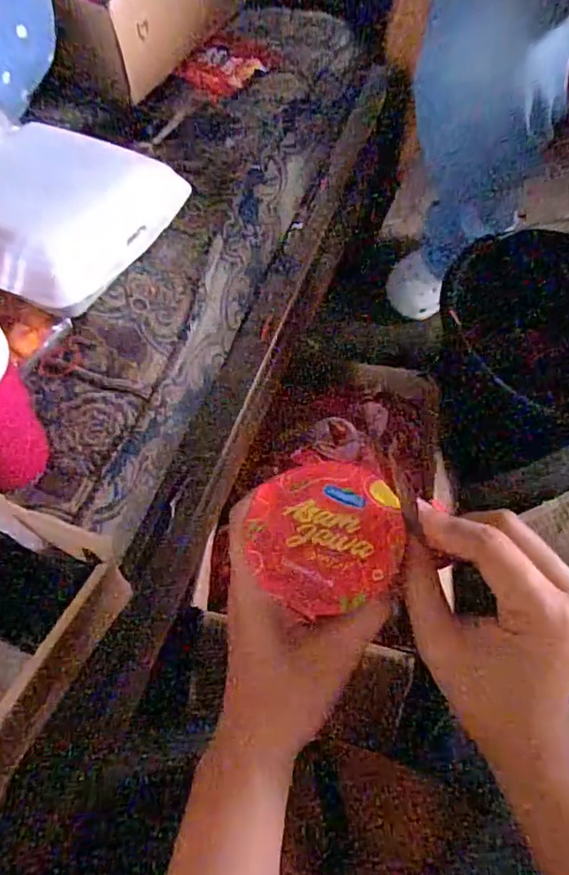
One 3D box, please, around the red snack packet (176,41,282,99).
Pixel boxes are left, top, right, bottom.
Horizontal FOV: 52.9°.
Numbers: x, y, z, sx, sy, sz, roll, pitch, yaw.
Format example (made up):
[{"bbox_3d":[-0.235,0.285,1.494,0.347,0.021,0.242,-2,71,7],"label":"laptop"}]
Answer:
[{"bbox_3d":[-0.062,-0.413,0.635,0.102,0.009,0.068,-42,74,-18],"label":"red snack packet"}]

